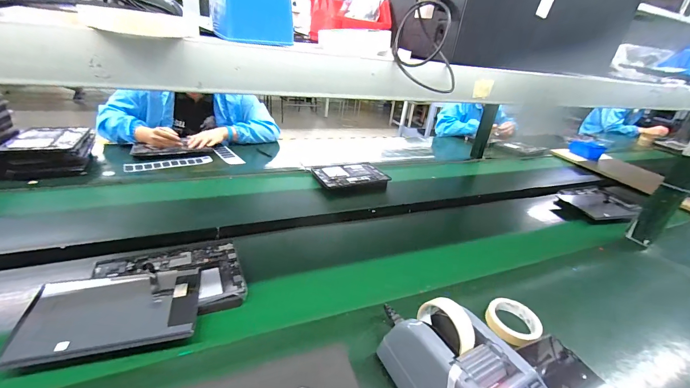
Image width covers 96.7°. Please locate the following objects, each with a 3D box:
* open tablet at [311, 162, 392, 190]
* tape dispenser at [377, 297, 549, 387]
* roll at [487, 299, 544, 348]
[{"bbox_3d":[0.021,-0.075,1.133,0.264,0.011,0.172,-8,33,-26],"label":"open tablet"},{"bbox_3d":[0.165,0.263,0.430,0.118,0.171,0.211,-10,34,-28],"label":"tape dispenser"},{"bbox_3d":[0.336,0.259,0.616,0.112,0.032,0.095,-5,32,-22],"label":"roll"}]

